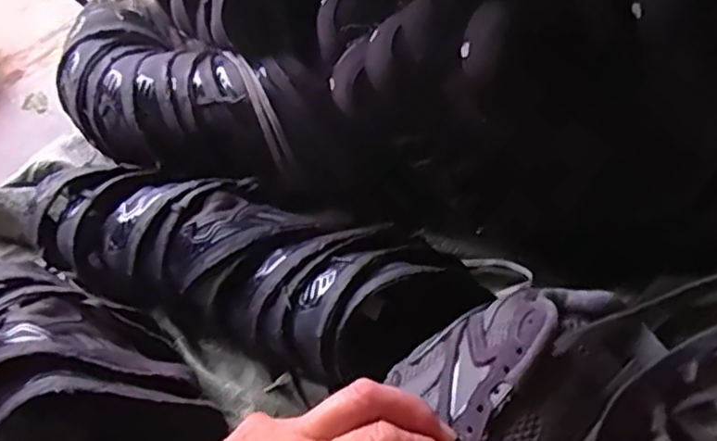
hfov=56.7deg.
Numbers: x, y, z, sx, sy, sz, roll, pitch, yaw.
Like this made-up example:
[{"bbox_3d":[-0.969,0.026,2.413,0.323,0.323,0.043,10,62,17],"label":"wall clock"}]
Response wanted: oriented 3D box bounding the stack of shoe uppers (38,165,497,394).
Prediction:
[{"bbox_3d":[-0.144,0.042,0.775,0.477,0.115,0.186,22,59,14],"label":"stack of shoe uppers"}]

